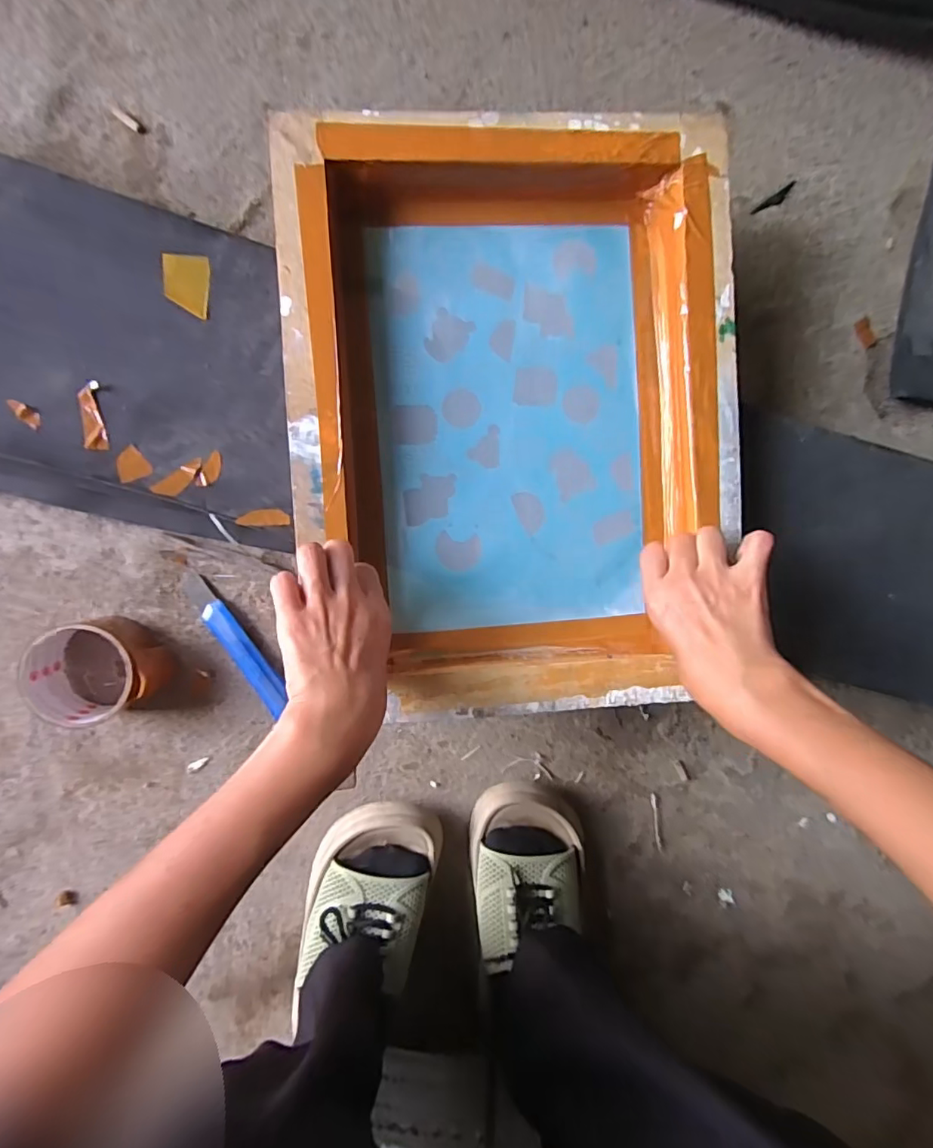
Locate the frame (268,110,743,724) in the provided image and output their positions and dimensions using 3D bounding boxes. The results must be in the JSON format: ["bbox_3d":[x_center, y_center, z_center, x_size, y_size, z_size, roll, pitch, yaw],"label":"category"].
[{"bbox_3d":[0.034,-0.110,0.390,0.311,0.049,0.408,-2,93,-3],"label":"frame"}]

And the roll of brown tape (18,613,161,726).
[{"bbox_3d":[-0.309,0.082,0.437,0.088,0.041,0.084,0,93,-3],"label":"roll of brown tape"}]

